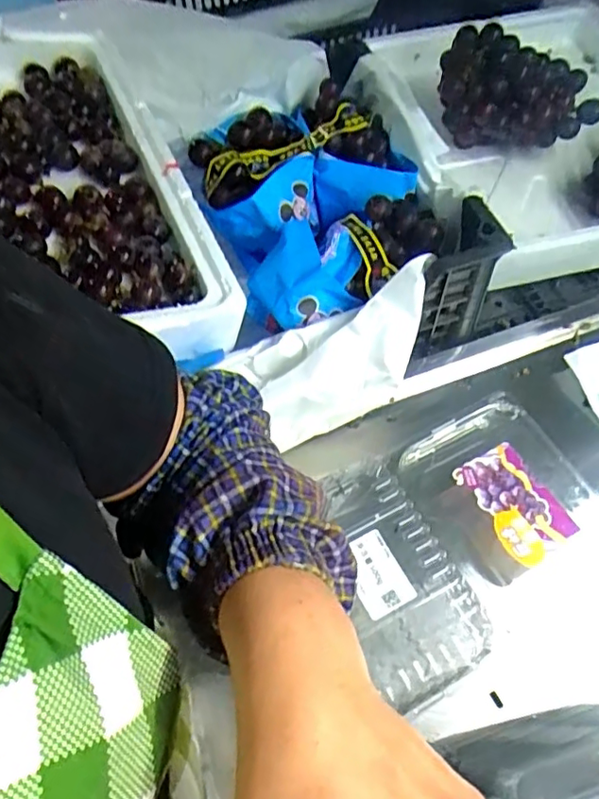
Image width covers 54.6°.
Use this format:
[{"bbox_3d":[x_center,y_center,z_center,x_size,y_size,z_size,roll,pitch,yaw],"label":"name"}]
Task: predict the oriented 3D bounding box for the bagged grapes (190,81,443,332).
[{"bbox_3d":[0.018,-0.213,0.625,0.218,0.102,0.289,-24,61,-11],"label":"bagged grapes"}]

